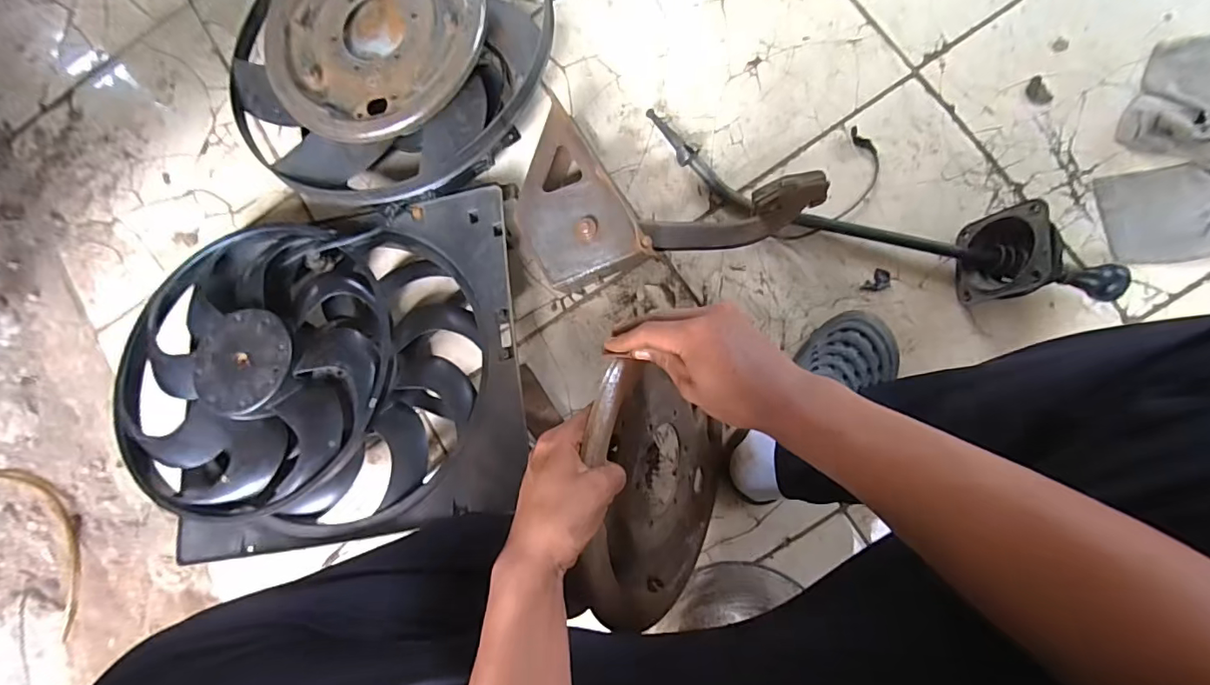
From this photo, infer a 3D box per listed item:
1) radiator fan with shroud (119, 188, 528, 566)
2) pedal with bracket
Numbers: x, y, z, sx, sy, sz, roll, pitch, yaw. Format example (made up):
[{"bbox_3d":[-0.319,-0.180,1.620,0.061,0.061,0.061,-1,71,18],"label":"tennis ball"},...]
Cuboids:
[{"bbox_3d":[-0.369,0.034,0.697,0.525,0.131,0.430,-10,84,8],"label":"radiator fan with shroud"},{"bbox_3d":[0.050,-0.147,0.632,0.351,0.081,0.220,24,89,10],"label":"pedal with bracket"}]

